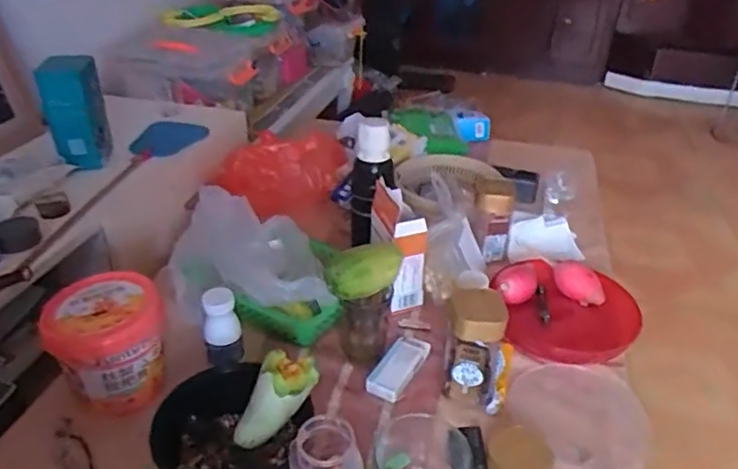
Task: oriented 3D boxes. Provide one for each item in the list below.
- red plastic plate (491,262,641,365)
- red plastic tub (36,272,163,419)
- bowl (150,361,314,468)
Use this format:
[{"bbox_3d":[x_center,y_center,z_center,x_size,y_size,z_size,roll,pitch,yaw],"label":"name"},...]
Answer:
[{"bbox_3d":[0.294,0.111,0.877,0.207,0.048,0.187,14,35,20],"label":"red plastic plate"},{"bbox_3d":[-0.319,0.138,0.727,0.120,0.127,0.126,1,33,0],"label":"red plastic tub"},{"bbox_3d":[-0.154,0.225,0.658,0.162,0.070,0.144,-20,38,-29],"label":"bowl"}]

